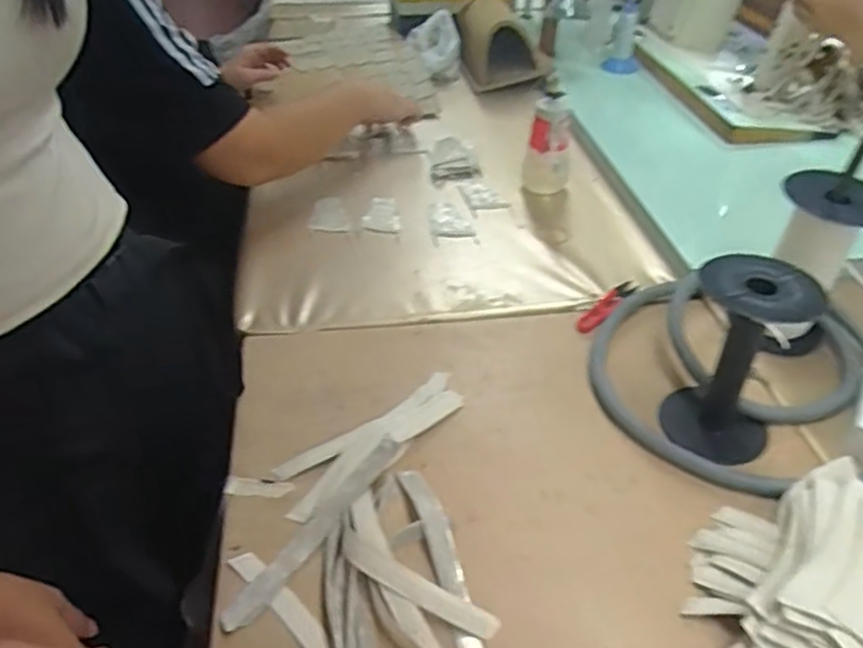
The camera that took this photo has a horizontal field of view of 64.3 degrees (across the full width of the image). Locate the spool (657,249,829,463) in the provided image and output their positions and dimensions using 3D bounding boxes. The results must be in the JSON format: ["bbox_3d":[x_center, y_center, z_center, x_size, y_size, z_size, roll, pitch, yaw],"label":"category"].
[{"bbox_3d":[0.271,0.028,0.603,0.089,0.155,0.086,0,39,0],"label":"spool"}]

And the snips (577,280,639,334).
[{"bbox_3d":[0.197,-0.020,0.775,0.093,0.007,0.024,-39,54,-23],"label":"snips"}]

